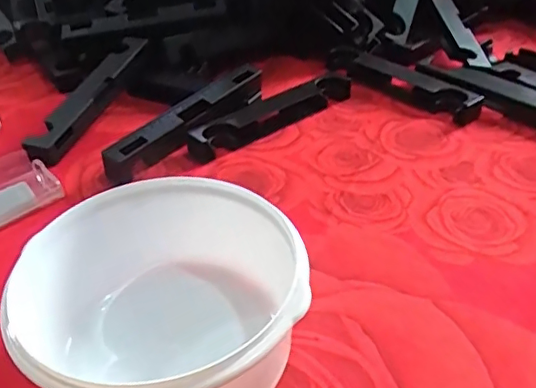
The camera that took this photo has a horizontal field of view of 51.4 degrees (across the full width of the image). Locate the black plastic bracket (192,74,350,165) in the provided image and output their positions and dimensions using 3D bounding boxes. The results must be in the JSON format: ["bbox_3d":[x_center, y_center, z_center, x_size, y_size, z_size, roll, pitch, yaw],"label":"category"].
[{"bbox_3d":[0.007,-0.085,0.575,0.202,0.027,0.036,-29,44,-29],"label":"black plastic bracket"}]

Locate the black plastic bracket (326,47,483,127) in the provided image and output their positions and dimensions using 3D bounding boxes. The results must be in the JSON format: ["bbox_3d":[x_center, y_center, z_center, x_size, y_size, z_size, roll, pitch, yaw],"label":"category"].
[{"bbox_3d":[0.145,-0.125,0.612,0.033,0.024,0.196,-29,44,-29],"label":"black plastic bracket"}]

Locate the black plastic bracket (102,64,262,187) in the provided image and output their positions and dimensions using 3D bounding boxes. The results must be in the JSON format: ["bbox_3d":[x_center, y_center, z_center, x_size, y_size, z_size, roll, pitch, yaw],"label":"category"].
[{"bbox_3d":[-0.074,-0.072,0.540,0.036,0.030,0.202,25,46,32],"label":"black plastic bracket"}]

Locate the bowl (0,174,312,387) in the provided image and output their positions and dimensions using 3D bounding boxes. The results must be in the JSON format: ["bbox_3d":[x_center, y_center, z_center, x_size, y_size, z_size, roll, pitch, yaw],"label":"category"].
[{"bbox_3d":[-0.056,0.069,0.329,0.150,0.082,0.154,-2,37,2],"label":"bowl"}]

